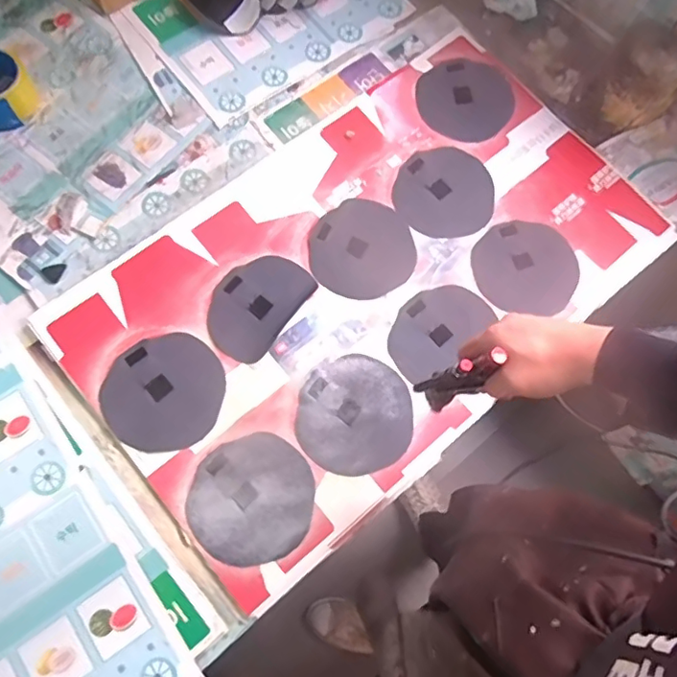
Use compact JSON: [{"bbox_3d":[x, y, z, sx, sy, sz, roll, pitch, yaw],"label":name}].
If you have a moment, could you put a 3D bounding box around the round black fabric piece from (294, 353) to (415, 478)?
[{"bbox_3d":[0.022,0.094,0.697,0.141,0.010,0.146,7,73,1],"label":"round black fabric piece"}]

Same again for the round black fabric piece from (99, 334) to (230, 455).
[{"bbox_3d":[-0.216,0.065,0.690,0.142,0.008,0.142,0,73,-1],"label":"round black fabric piece"}]

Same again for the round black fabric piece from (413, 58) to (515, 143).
[{"bbox_3d":[0.196,-0.374,0.855,0.145,0.009,0.146,0,73,-1],"label":"round black fabric piece"}]

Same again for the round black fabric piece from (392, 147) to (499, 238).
[{"bbox_3d":[0.155,-0.216,0.805,0.141,0.006,0.144,0,73,-1],"label":"round black fabric piece"}]

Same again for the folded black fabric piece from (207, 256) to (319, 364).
[{"bbox_3d":[-0.110,-0.048,0.730,0.101,0.007,0.148,34,75,9],"label":"folded black fabric piece"}]

